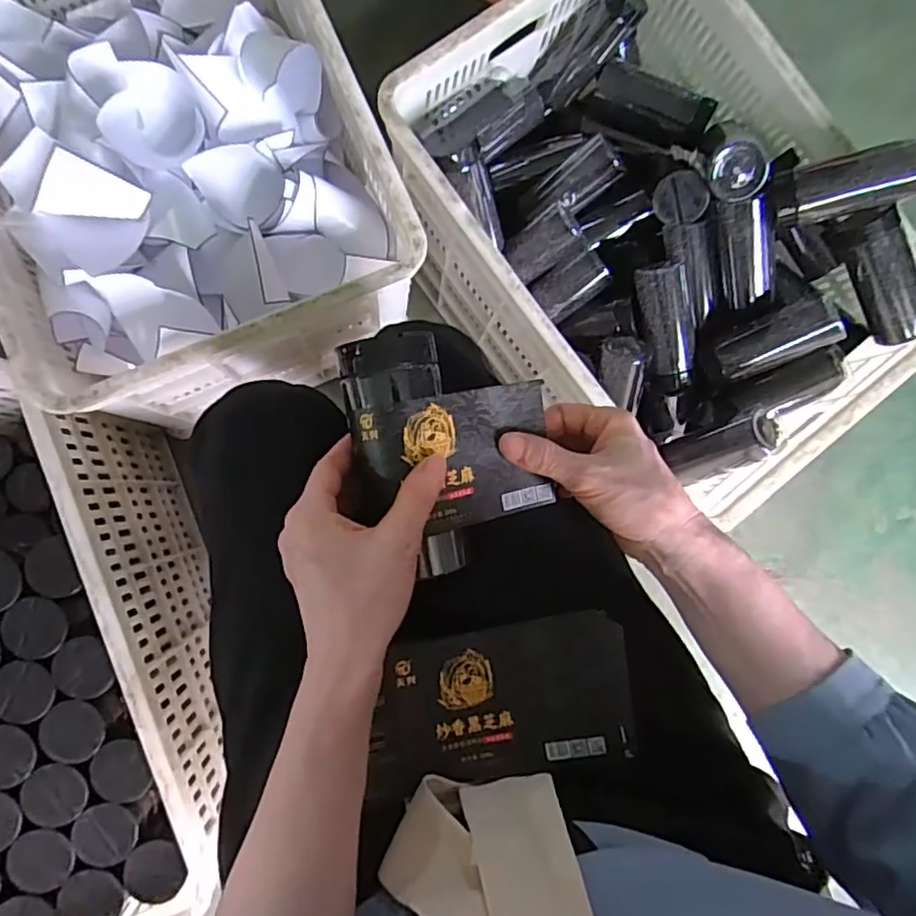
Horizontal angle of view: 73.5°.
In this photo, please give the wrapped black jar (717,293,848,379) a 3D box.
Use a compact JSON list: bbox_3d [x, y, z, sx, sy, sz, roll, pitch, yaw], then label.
[{"bbox_3d":[0.389,-0.144,0.747,0.132,0.045,0.057,-25,90,30],"label":"wrapped black jar"}]

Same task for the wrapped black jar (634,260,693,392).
[{"bbox_3d":[0.268,-0.162,0.779,0.057,0.049,0.163,-16,108,-7],"label":"wrapped black jar"}]

